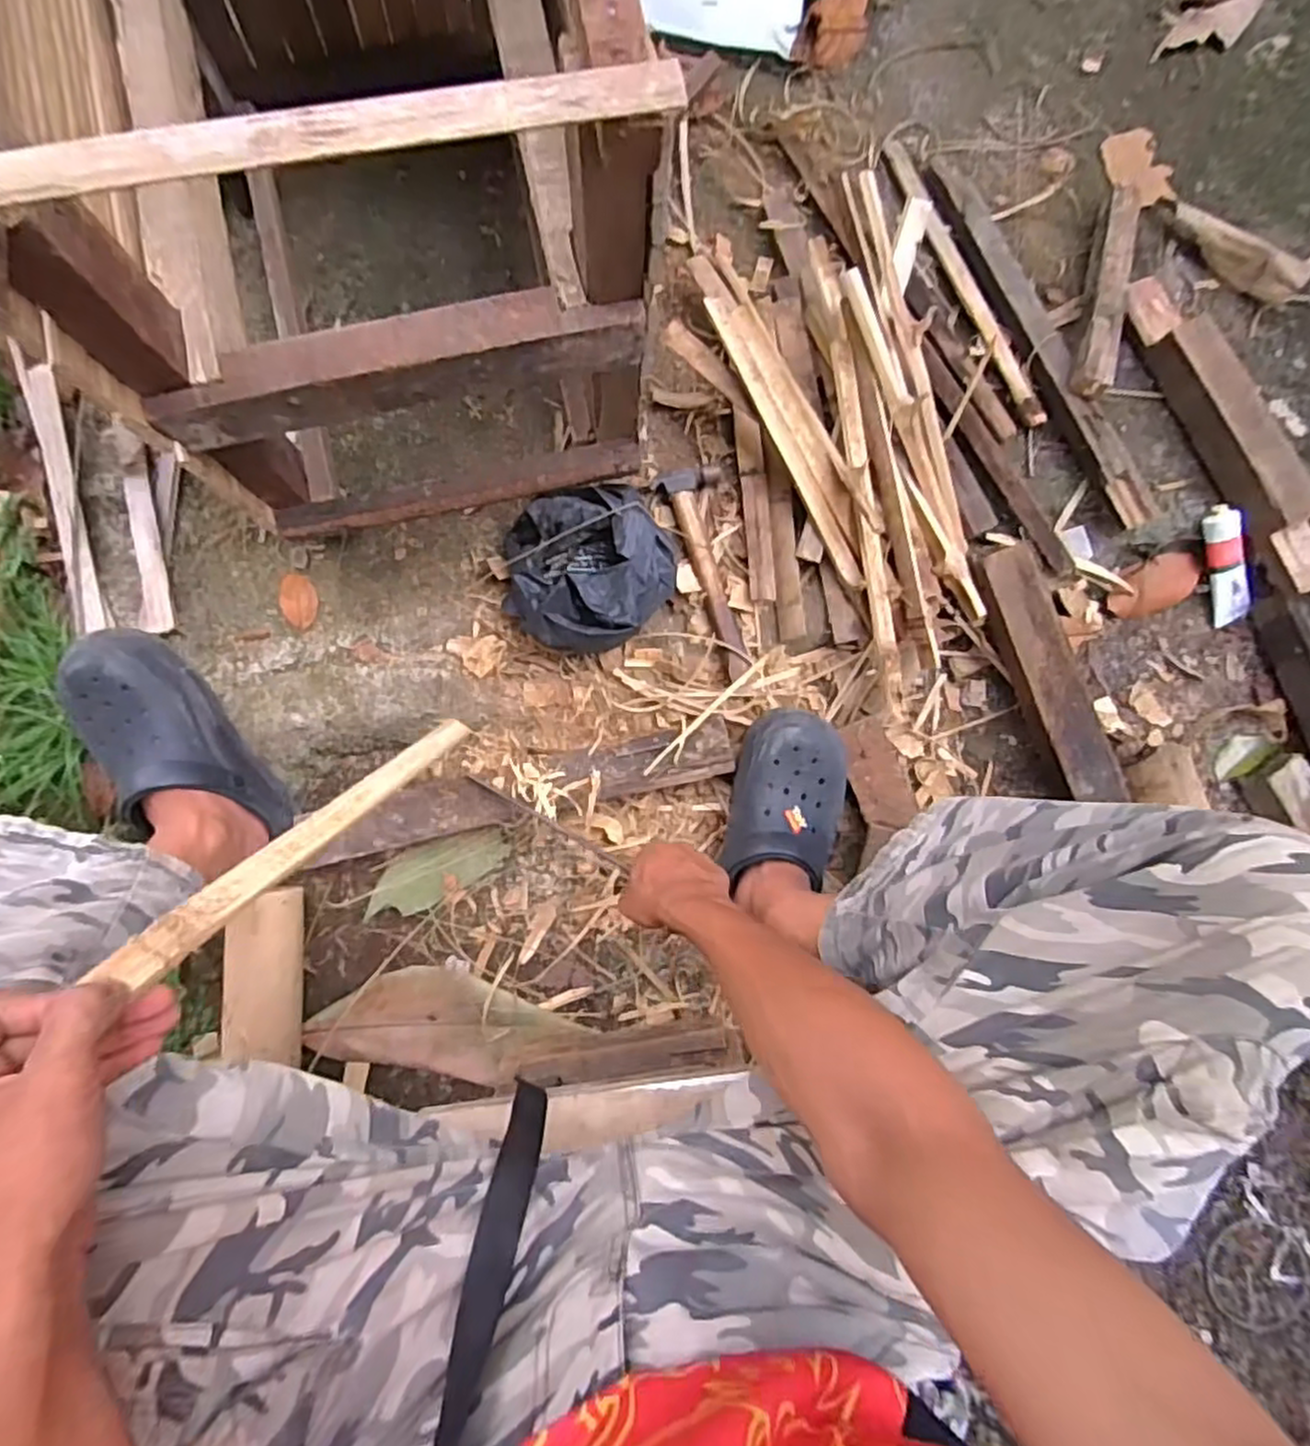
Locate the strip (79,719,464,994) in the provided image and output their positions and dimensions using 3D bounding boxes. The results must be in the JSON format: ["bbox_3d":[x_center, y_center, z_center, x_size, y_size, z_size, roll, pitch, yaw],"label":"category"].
[{"bbox_3d":[-0.212,0.060,0.498,0.025,0.357,0.011,33,111,-1],"label":"strip"}]

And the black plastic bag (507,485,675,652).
[{"bbox_3d":[-0.066,-0.158,0.762,0.182,0.075,0.171,-11,86,-5],"label":"black plastic bag"}]

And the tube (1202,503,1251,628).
[{"bbox_3d":[0.659,-0.181,0.847,0.034,0.026,0.138,-20,106,-4],"label":"tube"}]

